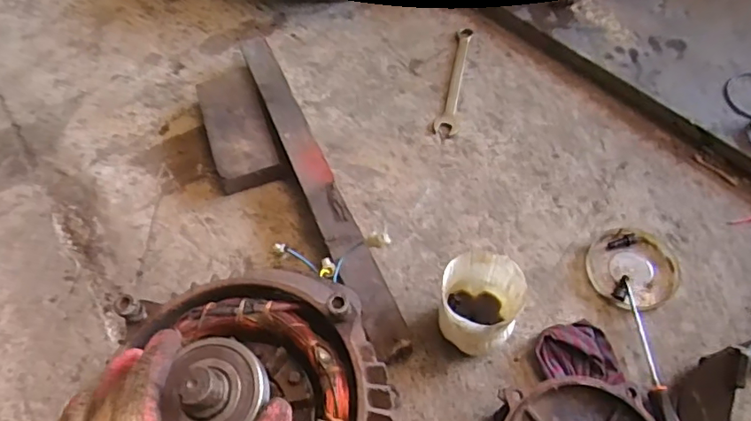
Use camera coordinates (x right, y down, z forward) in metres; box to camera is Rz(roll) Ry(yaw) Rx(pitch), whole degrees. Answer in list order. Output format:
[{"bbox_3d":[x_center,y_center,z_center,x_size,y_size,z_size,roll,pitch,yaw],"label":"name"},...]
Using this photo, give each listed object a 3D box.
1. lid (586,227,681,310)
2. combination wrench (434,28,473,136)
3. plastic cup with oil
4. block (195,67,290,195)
[{"bbox_3d":[0.353,0.079,0.715,0.113,0.013,0.119,-1,59,2],"label":"lid"},{"bbox_3d":[0.140,-0.233,0.917,0.039,0.013,0.245,9,59,8],"label":"combination wrench"},{"bbox_3d":[0.127,0.121,0.647,0.090,0.122,0.095,-1,59,2],"label":"plastic cup with oil"},{"bbox_3d":[-0.226,-0.134,0.864,0.099,0.052,0.235,-20,60,-9],"label":"block"}]

